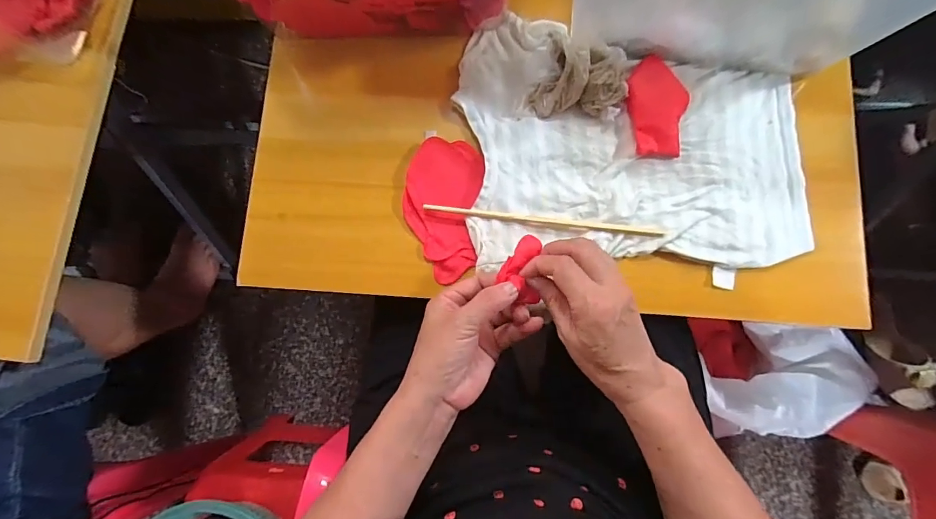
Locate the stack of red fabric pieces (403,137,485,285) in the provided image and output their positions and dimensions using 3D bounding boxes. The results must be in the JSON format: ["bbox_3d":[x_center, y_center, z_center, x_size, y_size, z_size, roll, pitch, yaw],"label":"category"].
[{"bbox_3d":[-0.026,-0.049,0.423,0.073,0.015,0.137,5,81,4],"label":"stack of red fabric pieces"}]

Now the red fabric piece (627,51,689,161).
[{"bbox_3d":[0.186,-0.151,0.420,0.055,0.012,0.098,-6,81,2],"label":"red fabric piece"}]

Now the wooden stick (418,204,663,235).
[{"bbox_3d":[0.071,-0.038,0.412,0.225,0.006,0.008,6,81,4],"label":"wooden stick"}]

